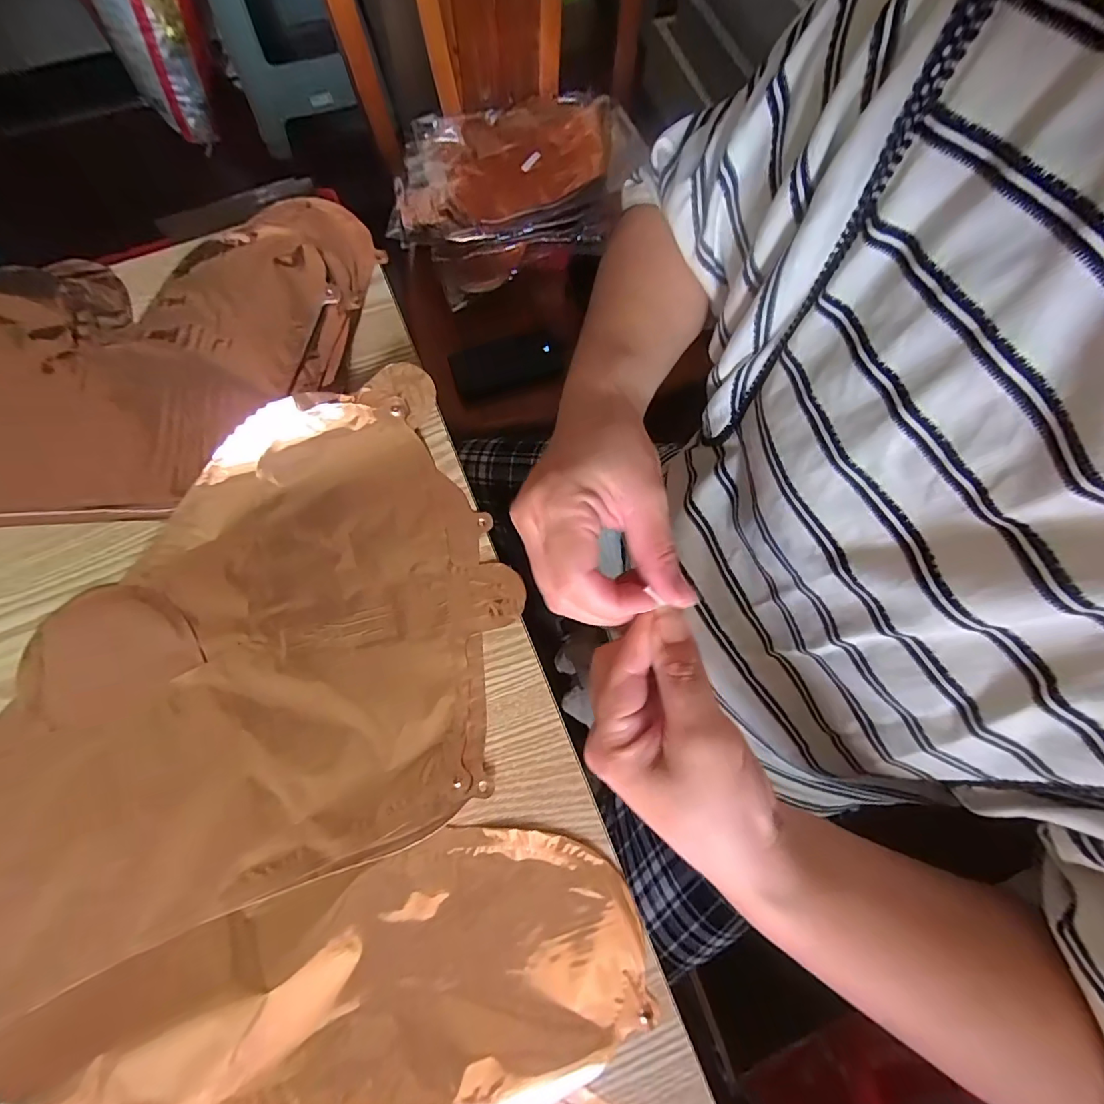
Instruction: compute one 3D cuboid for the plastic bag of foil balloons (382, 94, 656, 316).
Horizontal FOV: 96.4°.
[{"bbox_3d":[-0.051,-0.521,0.703,0.354,0.068,0.268,-13,75,-4],"label":"plastic bag of foil balloons"}]

